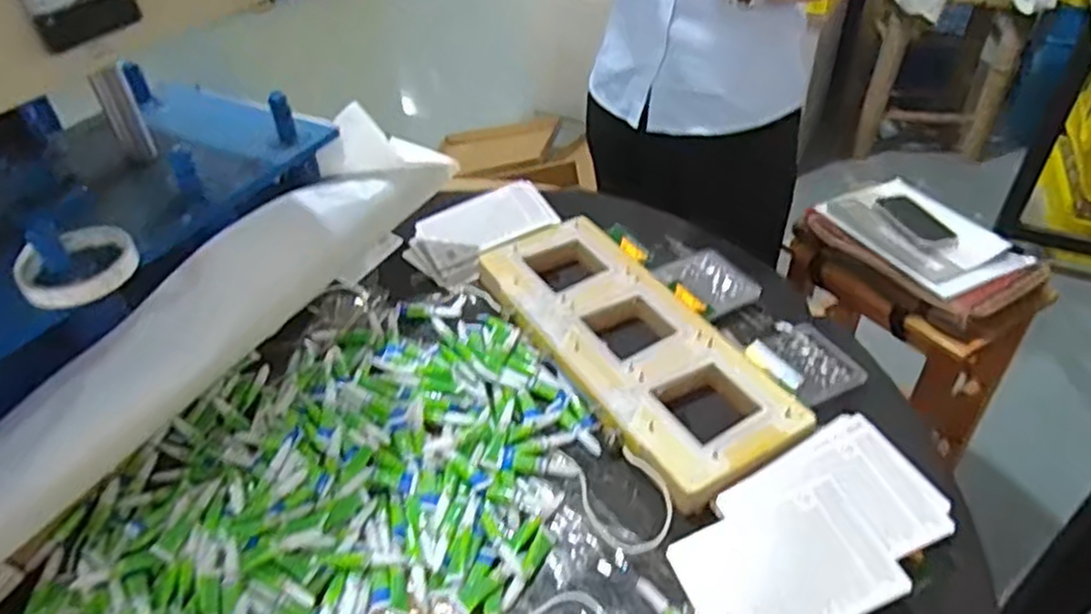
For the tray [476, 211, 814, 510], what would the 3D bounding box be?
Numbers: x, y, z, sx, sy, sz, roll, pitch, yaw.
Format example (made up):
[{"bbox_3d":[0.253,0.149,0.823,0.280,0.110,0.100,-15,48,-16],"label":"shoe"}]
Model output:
[{"bbox_3d":[0.091,0.036,0.841,0.179,0.039,0.429,-21,44,-21],"label":"tray"}]

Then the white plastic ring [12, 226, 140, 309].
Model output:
[{"bbox_3d":[-0.402,-0.036,0.627,0.092,0.027,0.092,-1,41,1],"label":"white plastic ring"}]

